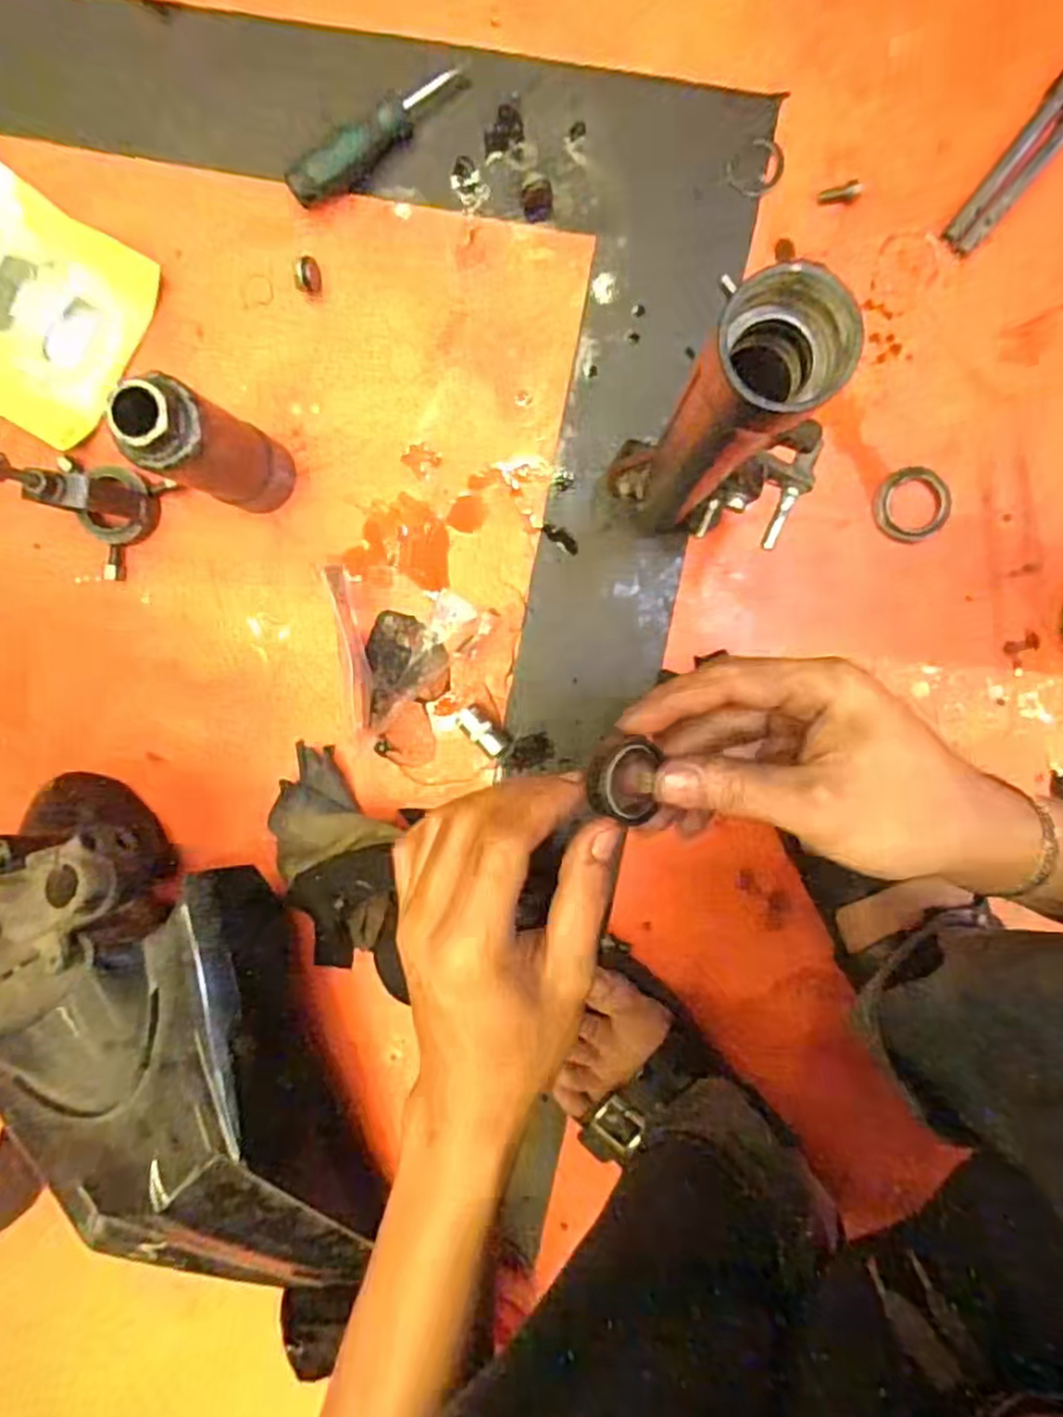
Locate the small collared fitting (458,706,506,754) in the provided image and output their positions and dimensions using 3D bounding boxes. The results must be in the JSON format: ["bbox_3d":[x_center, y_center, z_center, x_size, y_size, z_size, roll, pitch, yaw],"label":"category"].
[{"bbox_3d":[-0.034,0.015,0.517,0.040,0.016,0.016,44,96,-2],"label":"small collared fitting"}]

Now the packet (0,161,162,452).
[{"bbox_3d":[-0.370,-0.288,0.498,0.194,0.026,0.144,30,96,0],"label":"packet"}]

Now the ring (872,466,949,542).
[{"bbox_3d":[0.257,-0.137,0.493,0.049,0.004,0.049,0,95,3],"label":"ring"}]

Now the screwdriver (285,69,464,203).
[{"bbox_3d":[-0.101,-0.371,0.475,0.126,0.020,0.022,-32,93,5],"label":"screwdriver"}]

